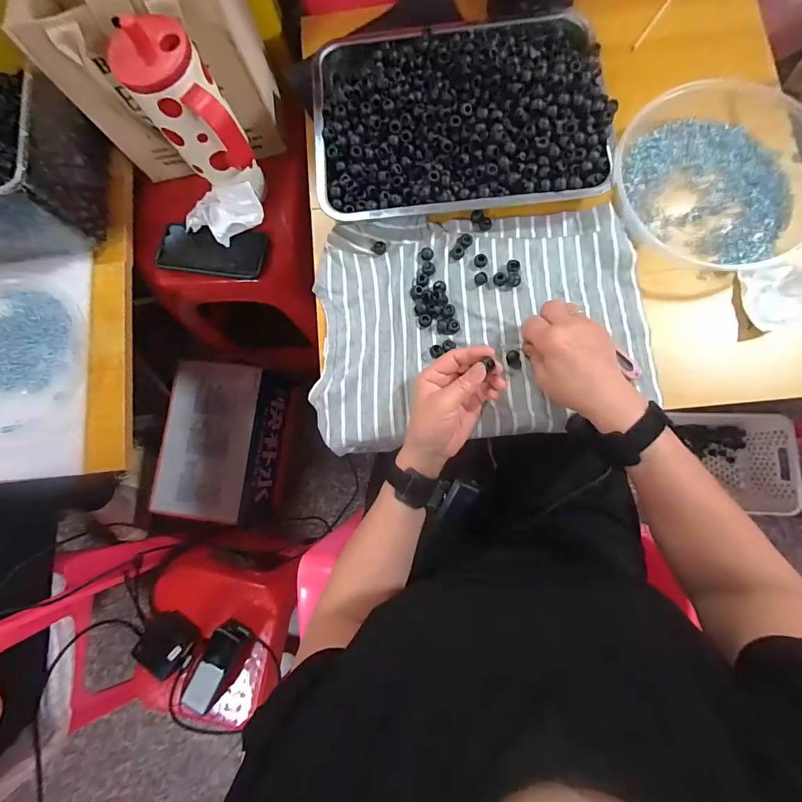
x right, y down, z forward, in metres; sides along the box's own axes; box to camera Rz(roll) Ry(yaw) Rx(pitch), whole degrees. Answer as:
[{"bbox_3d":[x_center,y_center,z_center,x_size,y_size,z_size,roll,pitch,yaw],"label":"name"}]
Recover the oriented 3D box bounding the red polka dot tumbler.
[{"bbox_3d":[-0.236,-0.322,0.477,0.089,0.201,0.088,-1,82,4],"label":"red polka dot tumbler"}]

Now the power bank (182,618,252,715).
[{"bbox_3d":[-0.310,0.440,0.652,0.055,0.032,0.139,28,85,8],"label":"power bank"}]

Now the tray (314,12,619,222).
[{"bbox_3d":[0.066,-0.344,0.471,0.336,0.061,0.250,-6,82,4],"label":"tray"}]

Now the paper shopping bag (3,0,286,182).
[{"bbox_3d":[-0.304,-0.452,0.492,0.230,0.262,0.173,3,82,5],"label":"paper shopping bag"}]

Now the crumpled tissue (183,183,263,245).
[{"bbox_3d":[-0.261,-0.279,0.569,0.100,0.036,0.083,27,85,8],"label":"crumpled tissue"}]

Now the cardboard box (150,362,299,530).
[{"bbox_3d":[-0.393,0.093,0.896,0.220,0.159,0.332,10,83,6],"label":"cardboard box"}]

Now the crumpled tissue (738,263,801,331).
[{"bbox_3d":[0.438,-0.125,0.421,0.107,0.037,0.069,-13,81,2],"label":"crumpled tissue"}]

